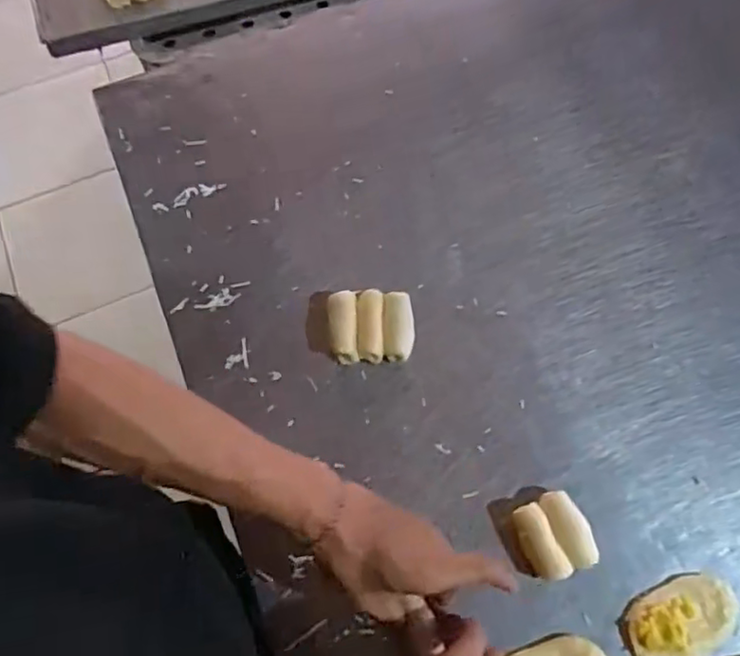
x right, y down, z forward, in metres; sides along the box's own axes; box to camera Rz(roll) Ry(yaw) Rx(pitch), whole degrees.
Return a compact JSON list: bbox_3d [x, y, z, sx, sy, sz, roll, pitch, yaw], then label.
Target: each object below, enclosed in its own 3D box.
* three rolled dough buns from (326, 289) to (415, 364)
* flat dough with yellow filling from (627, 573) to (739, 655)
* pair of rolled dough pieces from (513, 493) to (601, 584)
[{"bbox_3d":[0.000,-0.002,0.591,0.078,0.023,0.067,-2,66,1],"label":"three rolled dough buns"},{"bbox_3d":[0.246,0.230,0.491,0.092,0.015,0.052,-24,68,-9],"label":"flat dough with yellow filling"},{"bbox_3d":[0.150,0.170,0.513,0.055,0.023,0.061,-20,67,-8],"label":"pair of rolled dough pieces"}]

